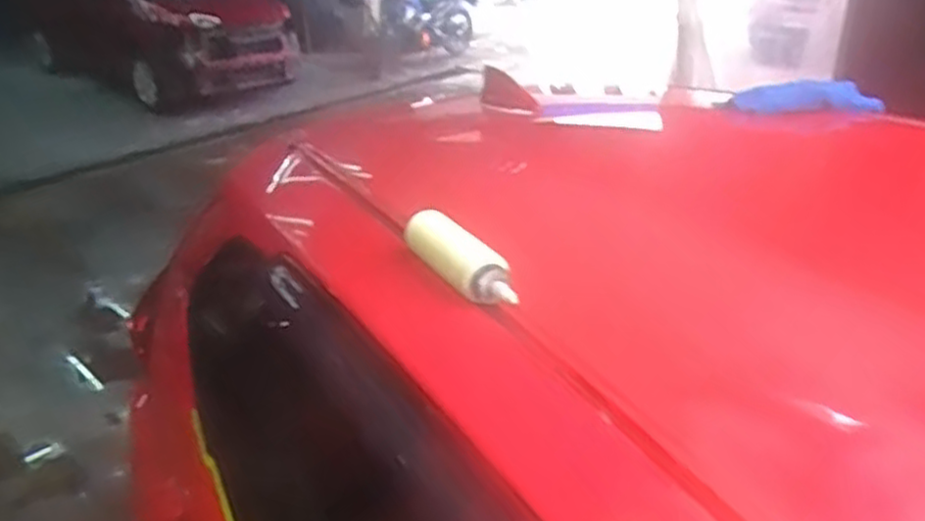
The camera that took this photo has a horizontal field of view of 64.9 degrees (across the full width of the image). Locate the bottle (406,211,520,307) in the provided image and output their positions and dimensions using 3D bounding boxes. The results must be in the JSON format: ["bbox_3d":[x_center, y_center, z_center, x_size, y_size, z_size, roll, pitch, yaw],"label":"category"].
[{"bbox_3d":[-0.001,-0.005,0.754,0.061,0.051,0.173,-14,29,-23],"label":"bottle"}]

